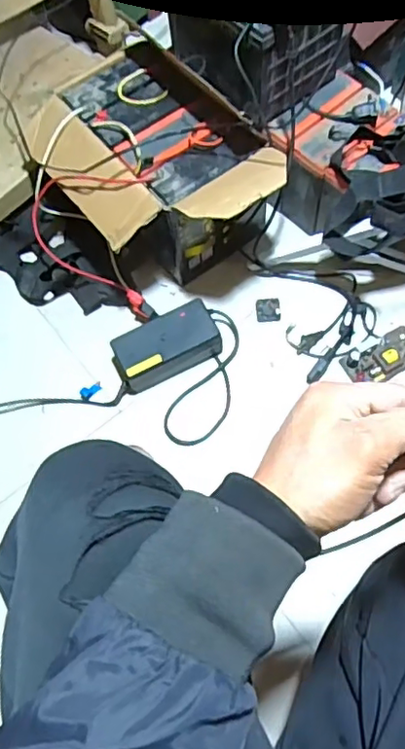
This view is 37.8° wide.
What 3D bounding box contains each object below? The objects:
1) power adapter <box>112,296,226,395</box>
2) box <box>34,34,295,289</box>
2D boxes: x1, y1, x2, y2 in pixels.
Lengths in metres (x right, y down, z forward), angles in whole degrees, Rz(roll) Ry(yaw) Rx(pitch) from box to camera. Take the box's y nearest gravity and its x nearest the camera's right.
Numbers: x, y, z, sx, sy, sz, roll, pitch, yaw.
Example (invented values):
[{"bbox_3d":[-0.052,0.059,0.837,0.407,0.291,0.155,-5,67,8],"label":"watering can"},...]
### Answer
[{"bbox_3d":[-0.057,-0.039,0.952,0.168,0.068,0.097,-25,68,-9],"label":"power adapter"},{"bbox_3d":[-0.083,-0.321,0.972,0.269,0.216,0.416,-37,69,-13],"label":"box"}]

